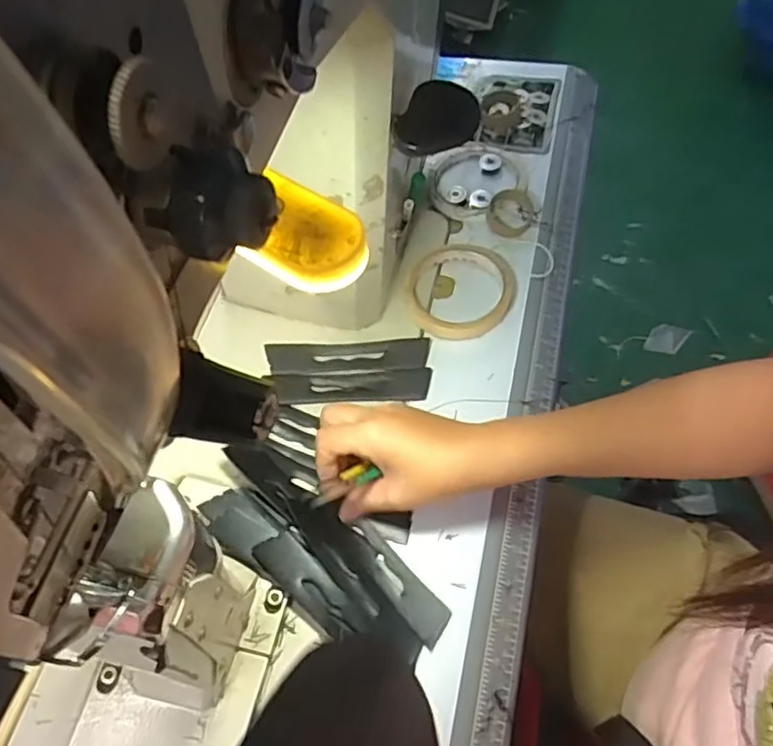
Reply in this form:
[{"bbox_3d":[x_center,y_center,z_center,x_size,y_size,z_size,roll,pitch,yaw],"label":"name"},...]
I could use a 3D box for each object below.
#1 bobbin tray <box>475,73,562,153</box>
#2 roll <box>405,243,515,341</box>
[{"bbox_3d":[0.130,-0.263,0.644,0.080,0.020,0.105,9,61,3],"label":"bobbin tray"},{"bbox_3d":[0.063,-0.070,0.540,0.085,0.016,0.094,17,62,7],"label":"roll"}]

